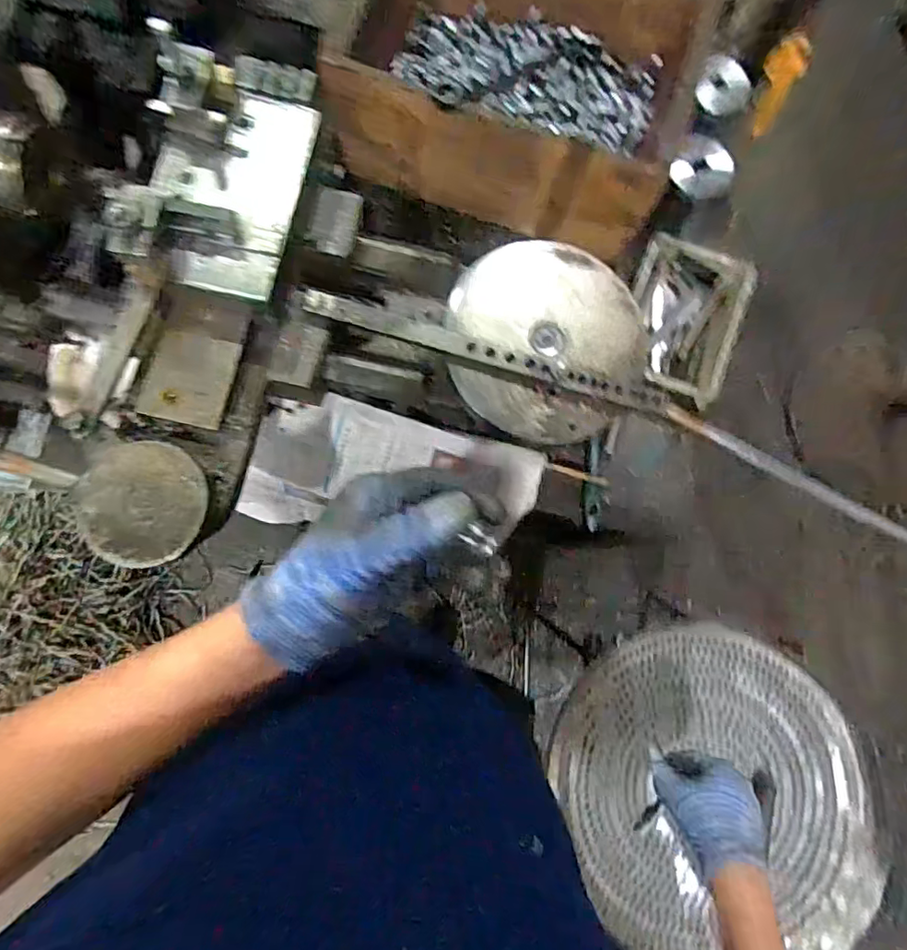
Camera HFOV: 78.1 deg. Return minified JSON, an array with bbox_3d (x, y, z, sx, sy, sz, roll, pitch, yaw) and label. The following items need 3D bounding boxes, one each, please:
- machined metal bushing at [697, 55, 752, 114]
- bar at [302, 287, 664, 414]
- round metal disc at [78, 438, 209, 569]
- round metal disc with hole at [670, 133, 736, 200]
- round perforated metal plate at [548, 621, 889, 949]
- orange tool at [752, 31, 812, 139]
[{"bbox_3d":[0.294,-0.421,0.610,0.056,0.048,0.025,28,41,-18],"label":"machined metal bushing"},{"bbox_3d":[0.031,-0.109,0.498,0.329,0.013,0.022,16,80,-2],"label":"bar"},{"bbox_3d":[-0.249,0.021,0.442,0.100,0.015,0.095,1,81,-5],"label":"round metal disc"},{"bbox_3d":[0.272,-0.337,0.613,0.058,0.024,0.063,5,104,19],"label":"round metal disc with hole"},{"bbox_3d":[0.300,0.367,0.646,0.339,0.035,0.371,1,81,-5],"label":"round perforated metal plate"},{"bbox_3d":[0.404,-0.482,0.694,0.047,0.103,0.026,7,39,-4],"label":"orange tool"}]

